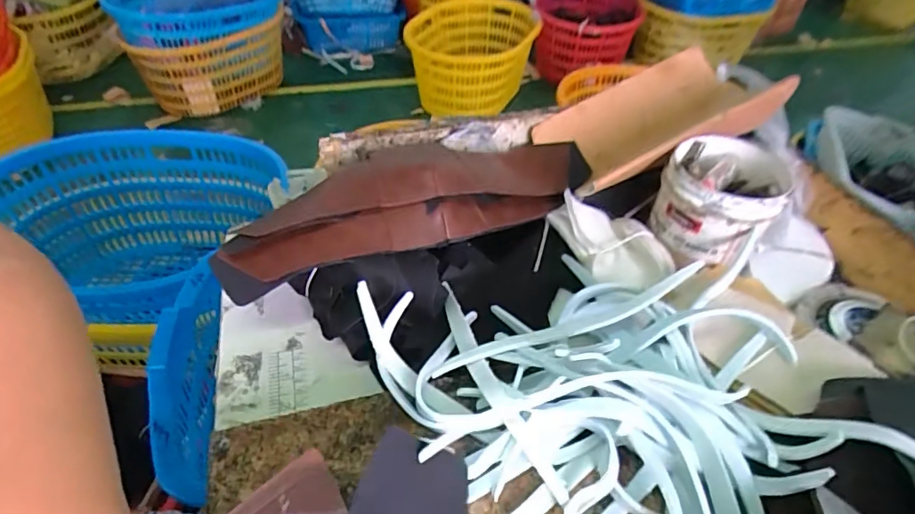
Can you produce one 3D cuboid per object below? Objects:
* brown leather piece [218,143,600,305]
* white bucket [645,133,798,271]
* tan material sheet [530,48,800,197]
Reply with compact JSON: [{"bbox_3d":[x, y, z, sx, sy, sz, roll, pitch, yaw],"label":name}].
[{"bbox_3d":[-0.030,-0.051,0.426,0.328,0.047,0.102,-19,48,-19],"label":"brown leather piece"},{"bbox_3d":[0.224,-0.050,0.442,0.093,0.070,0.101,29,51,25],"label":"white bucket"},{"bbox_3d":[0.184,-0.132,0.478,0.195,0.082,0.120,-15,47,-16],"label":"tan material sheet"}]

